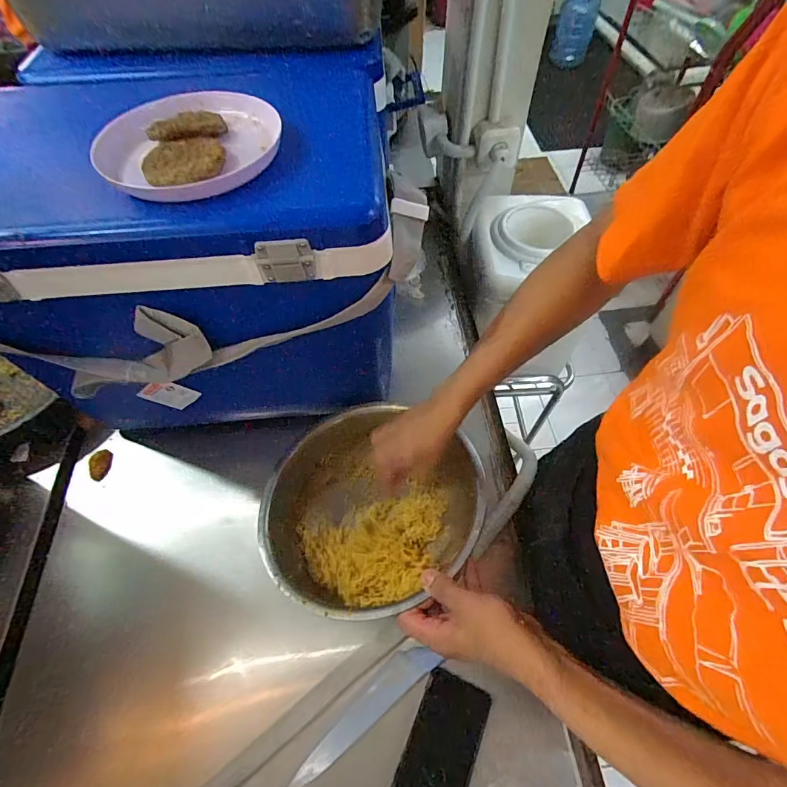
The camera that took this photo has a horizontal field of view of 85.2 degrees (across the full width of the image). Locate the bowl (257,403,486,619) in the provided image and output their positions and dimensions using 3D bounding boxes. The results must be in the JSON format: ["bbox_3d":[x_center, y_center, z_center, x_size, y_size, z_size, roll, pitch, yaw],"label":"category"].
[{"bbox_3d":[-0.044,0.154,0.561,0.238,0.137,0.261,0,57,0],"label":"bowl"}]

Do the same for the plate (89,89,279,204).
[{"bbox_3d":[-0.203,-0.257,0.435,0.169,0.024,0.173,-10,60,-6],"label":"plate"}]

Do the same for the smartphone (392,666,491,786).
[{"bbox_3d":[0.051,0.408,0.477,0.075,0.014,0.160,21,60,13],"label":"smartphone"}]

